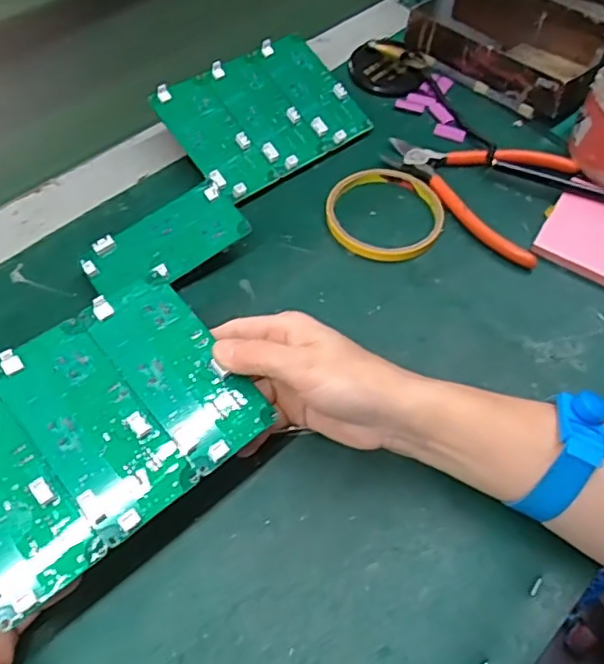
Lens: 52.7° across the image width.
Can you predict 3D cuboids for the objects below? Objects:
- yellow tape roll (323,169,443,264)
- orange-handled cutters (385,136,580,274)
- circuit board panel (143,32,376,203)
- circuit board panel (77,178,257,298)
[{"bbox_3d":[0.061,-0.087,0.443,0.084,0.009,0.079,1,55,-2],"label":"yellow tape roll"},{"bbox_3d":[0.145,-0.121,0.470,0.110,0.008,0.148,-37,64,-24],"label":"orange-handled cutters"},{"bbox_3d":[-0.028,-0.171,0.476,0.147,0.008,0.104,-34,82,-23],"label":"circuit board panel"},{"bbox_3d":[-0.090,-0.059,0.402,0.104,0.007,0.048,-34,79,-11],"label":"circuit board panel"}]

